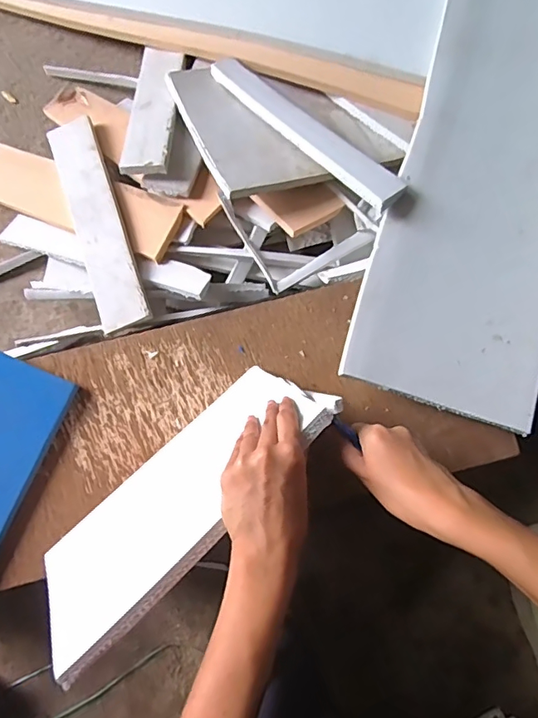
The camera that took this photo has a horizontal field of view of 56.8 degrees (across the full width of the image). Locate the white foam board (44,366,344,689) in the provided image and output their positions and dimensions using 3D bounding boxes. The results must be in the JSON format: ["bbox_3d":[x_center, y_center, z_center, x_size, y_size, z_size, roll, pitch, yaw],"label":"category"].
[{"bbox_3d":[-0.081,0.120,0.454,0.291,0.161,0.010,-44,119,-9],"label":"white foam board"}]

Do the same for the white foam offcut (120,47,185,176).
[{"bbox_3d":[-0.141,-0.312,0.610,0.060,0.016,0.221,-1,64,0],"label":"white foam offcut"}]

